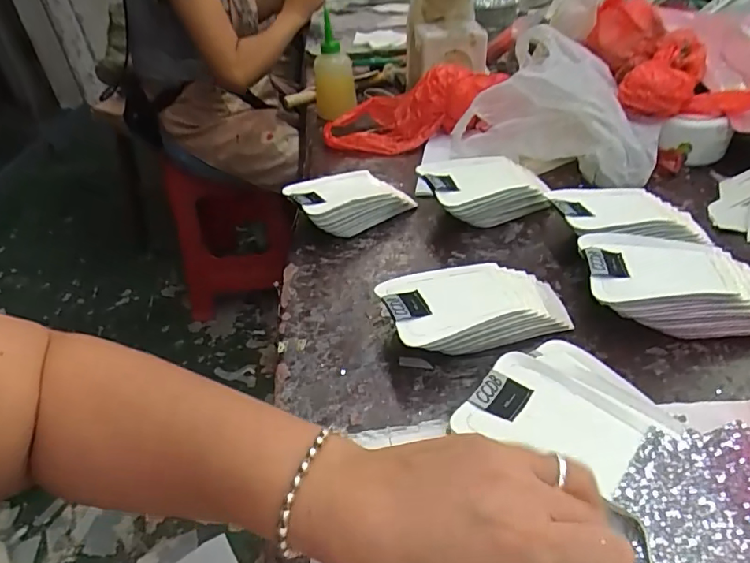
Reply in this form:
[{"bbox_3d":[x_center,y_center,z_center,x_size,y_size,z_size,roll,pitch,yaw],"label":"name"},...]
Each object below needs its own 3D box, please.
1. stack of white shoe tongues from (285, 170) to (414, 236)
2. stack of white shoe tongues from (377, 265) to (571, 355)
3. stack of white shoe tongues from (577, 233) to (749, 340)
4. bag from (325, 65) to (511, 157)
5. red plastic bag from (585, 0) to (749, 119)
[{"bbox_3d":[-0.030,-0.094,0.600,0.132,0.045,0.090,-28,43,-26],"label":"stack of white shoe tongues"},{"bbox_3d":[0.087,0.020,0.441,0.160,0.044,0.082,-16,39,-13],"label":"stack of white shoe tongues"},{"bbox_3d":[0.261,0.001,0.434,0.172,0.053,0.090,-1,38,6],"label":"stack of white shoe tongues"},{"bbox_3d":[0.047,-0.253,0.750,0.230,0.090,0.127,11,41,20],"label":"bag"},{"bbox_3d":[0.362,-0.298,0.672,0.124,0.074,0.260,-6,49,1],"label":"red plastic bag"}]

